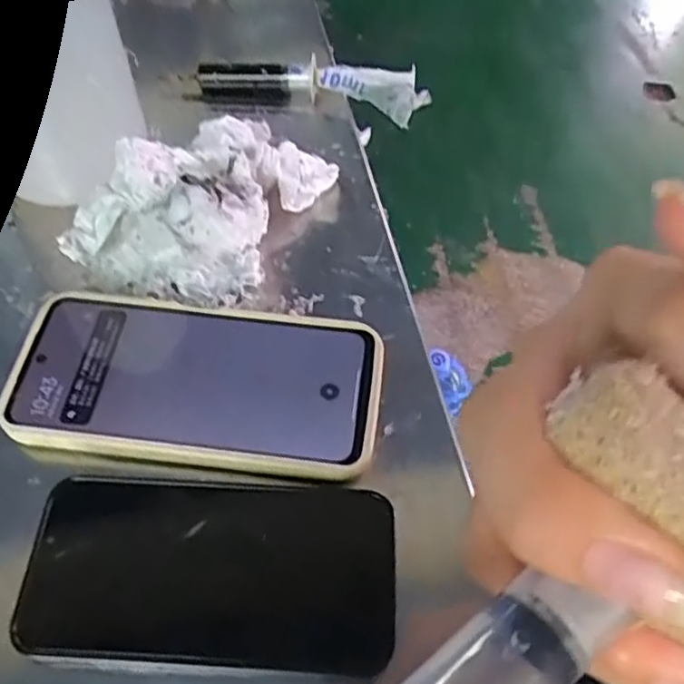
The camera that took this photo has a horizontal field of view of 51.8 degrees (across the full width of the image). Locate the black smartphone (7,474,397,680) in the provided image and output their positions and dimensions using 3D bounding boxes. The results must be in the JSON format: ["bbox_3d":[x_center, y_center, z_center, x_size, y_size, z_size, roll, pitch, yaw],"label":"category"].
[{"bbox_3d":[-0.053,0.092,0.287,0.146,0.013,0.073,3,57,2],"label":"black smartphone"}]

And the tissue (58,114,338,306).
[{"bbox_3d":[-0.074,-0.085,0.382,0.099,0.054,0.132,22,59,14],"label":"tissue"}]

